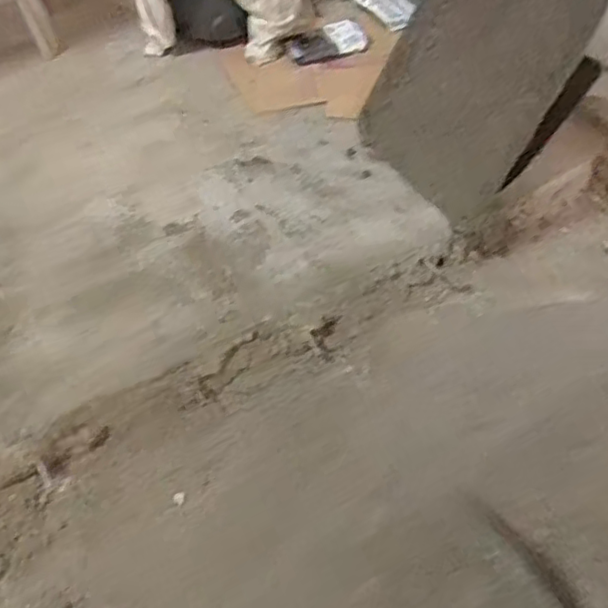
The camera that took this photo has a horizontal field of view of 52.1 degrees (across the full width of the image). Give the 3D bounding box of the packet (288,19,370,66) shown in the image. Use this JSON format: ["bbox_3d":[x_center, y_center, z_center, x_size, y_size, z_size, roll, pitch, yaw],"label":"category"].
[{"bbox_3d":[0.043,-0.484,1.143,0.145,0.019,0.096,-21,54,-18],"label":"packet"}]

